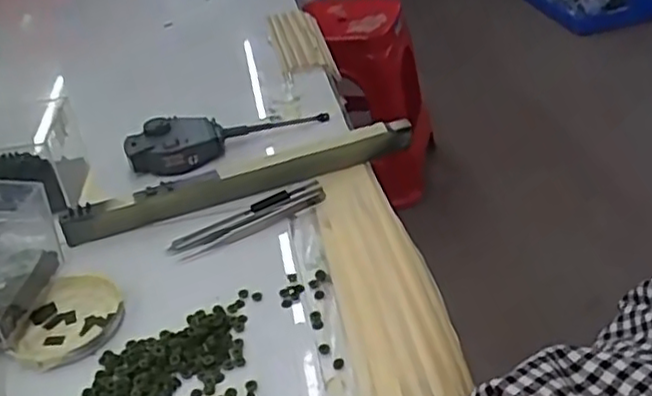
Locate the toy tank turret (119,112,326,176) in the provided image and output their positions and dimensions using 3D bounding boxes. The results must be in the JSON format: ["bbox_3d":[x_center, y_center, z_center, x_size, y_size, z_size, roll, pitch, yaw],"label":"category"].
[{"bbox_3d":[-0.091,-0.063,0.642,0.186,0.032,0.047,-16,35,-13],"label":"toy tank turret"}]

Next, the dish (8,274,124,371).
[{"bbox_3d":[-0.174,0.084,0.472,0.070,0.013,0.080,-2,34,7],"label":"dish"}]

